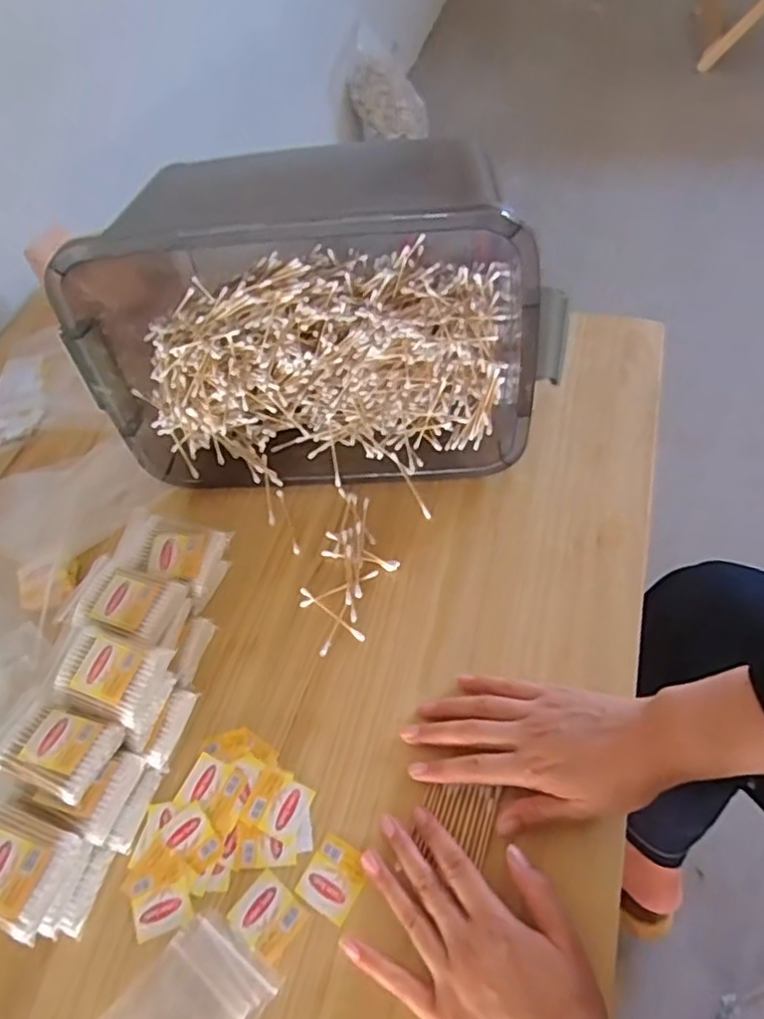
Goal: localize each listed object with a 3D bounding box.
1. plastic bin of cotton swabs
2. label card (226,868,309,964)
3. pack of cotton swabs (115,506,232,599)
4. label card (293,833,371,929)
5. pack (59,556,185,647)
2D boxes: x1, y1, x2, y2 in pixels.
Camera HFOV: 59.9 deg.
[{"bbox_3d":[-0.065,-0.176,0.600,0.419,0.236,0.214,-1,56,4],"label":"plastic bin of cotton swabs"},{"bbox_3d":[-0.076,0.271,0.442,0.043,0.004,0.038,32,64,24],"label":"label card"},{"bbox_3d":[-0.180,0.037,0.560,0.087,0.026,0.065,13,47,5],"label":"pack of cotton swabs"},{"bbox_3d":[-0.032,0.251,0.452,0.040,0.004,0.043,22,62,24],"label":"label card"},{"bbox_3d":[-0.205,0.070,0.522,0.090,0.014,0.057,11,57,15],"label":"pack"}]

